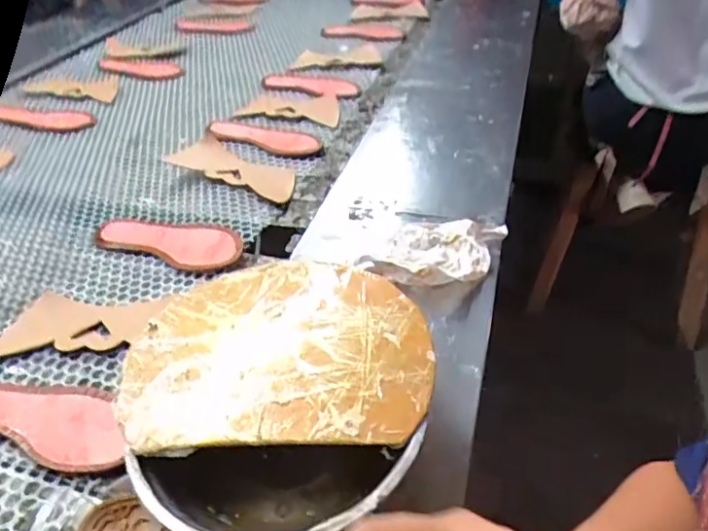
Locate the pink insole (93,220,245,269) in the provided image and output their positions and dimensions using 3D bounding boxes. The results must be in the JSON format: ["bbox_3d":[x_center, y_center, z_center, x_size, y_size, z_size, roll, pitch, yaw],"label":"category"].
[{"bbox_3d":[-0.243,-0.035,0.713,0.224,0.021,0.078,15,43,21],"label":"pink insole"}]

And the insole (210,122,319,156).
[{"bbox_3d":[-0.158,-0.228,0.958,0.221,0.012,0.081,14,40,18],"label":"insole"}]

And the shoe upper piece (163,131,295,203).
[{"bbox_3d":[-0.192,-0.158,0.860,0.280,0.018,0.103,26,49,31],"label":"shoe upper piece"}]

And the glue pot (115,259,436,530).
[{"bbox_3d":[-0.059,0.112,0.447,0.232,0.085,0.246,-3,38,2],"label":"glue pot"}]

